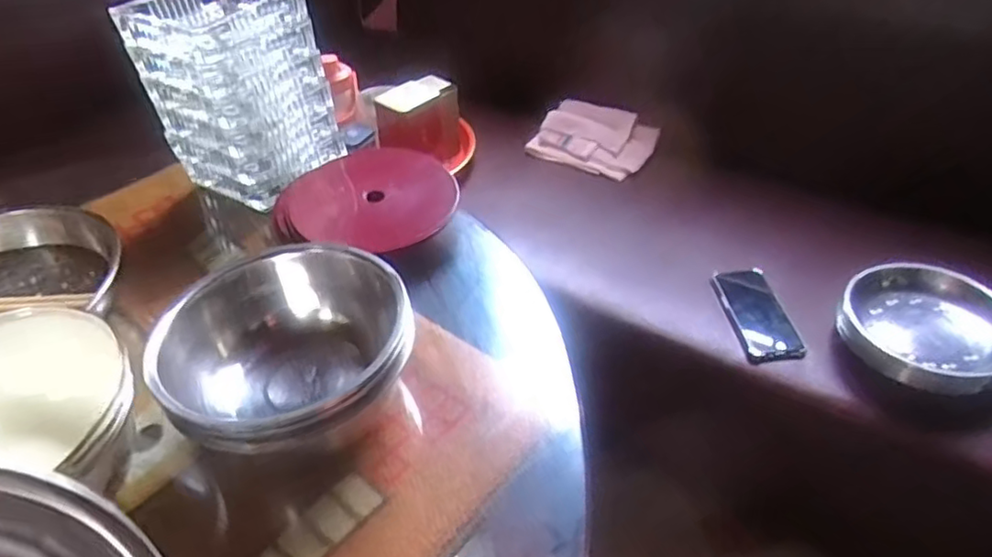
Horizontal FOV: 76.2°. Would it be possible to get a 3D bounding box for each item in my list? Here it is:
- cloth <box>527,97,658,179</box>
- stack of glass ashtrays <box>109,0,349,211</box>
[{"bbox_3d":[0.196,-0.275,1.236,0.222,0.048,0.175,19,46,23],"label":"cloth"},{"bbox_3d":[-0.306,-0.216,0.755,0.145,0.225,0.146,22,48,26],"label":"stack of glass ashtrays"}]

